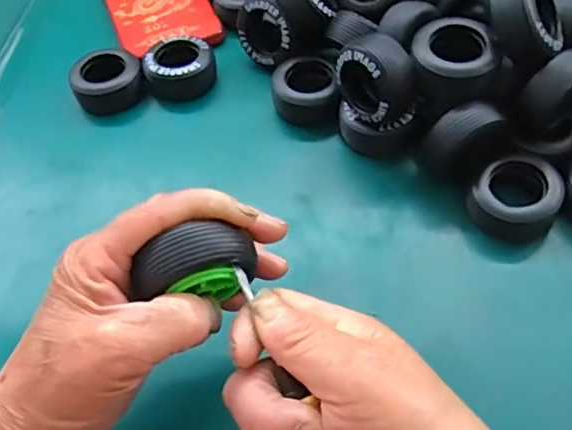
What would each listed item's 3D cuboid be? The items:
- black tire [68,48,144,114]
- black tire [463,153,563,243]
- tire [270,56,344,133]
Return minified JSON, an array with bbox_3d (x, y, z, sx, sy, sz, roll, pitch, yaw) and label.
[{"bbox_3d":[-0.124,-0.093,0.416,0.047,0.028,0.040,-21,55,-11],"label":"black tire"},{"bbox_3d":[0.129,-0.009,0.331,0.043,0.023,0.044,-2,54,3],"label":"black tire"},{"bbox_3d":[0.013,-0.080,0.392,0.041,0.026,0.047,-4,54,2],"label":"tire"}]

